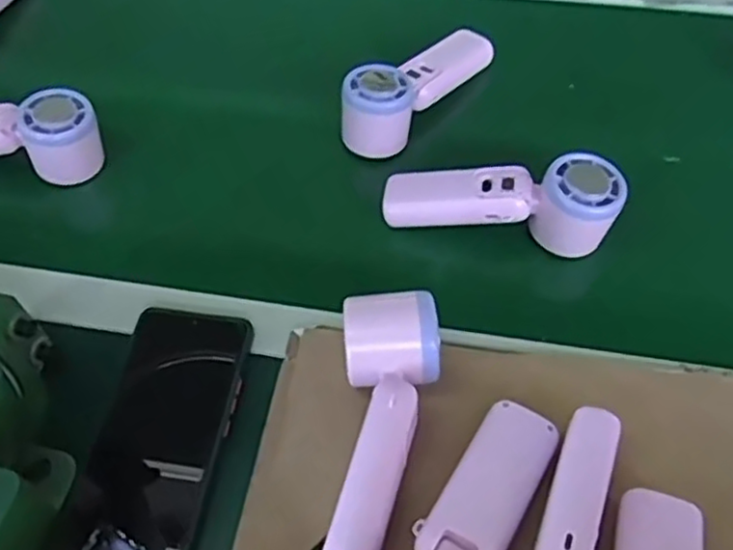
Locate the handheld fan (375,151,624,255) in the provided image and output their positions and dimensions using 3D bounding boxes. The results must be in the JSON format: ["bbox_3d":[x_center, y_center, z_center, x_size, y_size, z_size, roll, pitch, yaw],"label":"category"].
[{"bbox_3d":[0.096,-0.057,0.519,0.163,0.049,0.049,6,56,6],"label":"handheld fan"}]

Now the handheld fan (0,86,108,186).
[{"bbox_3d":[-0.294,-0.115,0.575,0.162,0.049,0.056,6,56,6],"label":"handheld fan"}]

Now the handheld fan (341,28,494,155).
[{"bbox_3d":[0.043,-0.167,0.602,0.050,0.048,0.162,34,63,22],"label":"handheld fan"}]

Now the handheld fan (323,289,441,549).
[{"bbox_3d":[0.014,0.088,0.412,0.061,0.057,0.163,2,56,3],"label":"handheld fan"}]

